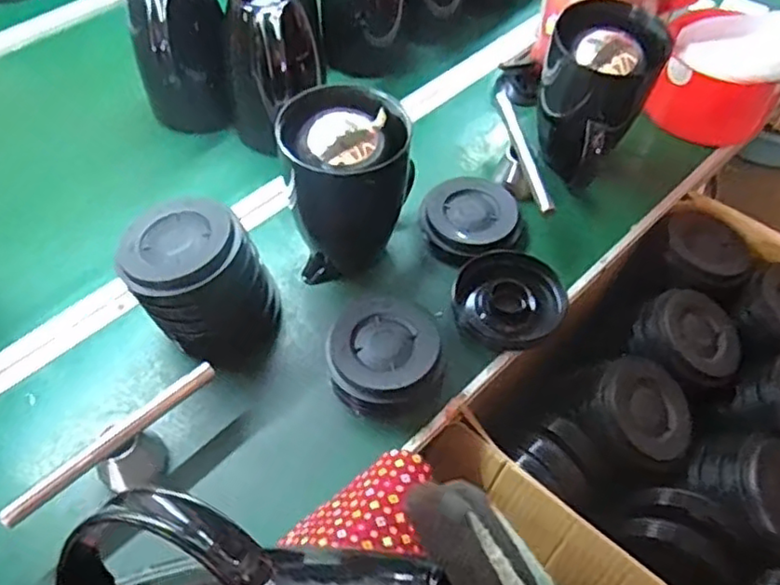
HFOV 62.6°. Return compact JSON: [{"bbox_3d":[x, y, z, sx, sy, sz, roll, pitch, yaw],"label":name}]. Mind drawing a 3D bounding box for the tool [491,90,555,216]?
[{"bbox_3d":[0.155,-0.153,0.805,0.031,0.073,0.204,-7,55,-5],"label":"tool"}]

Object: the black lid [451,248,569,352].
[{"bbox_3d":[0.131,0.005,0.713,0.115,0.027,0.119,0,54,0],"label":"black lid"}]

